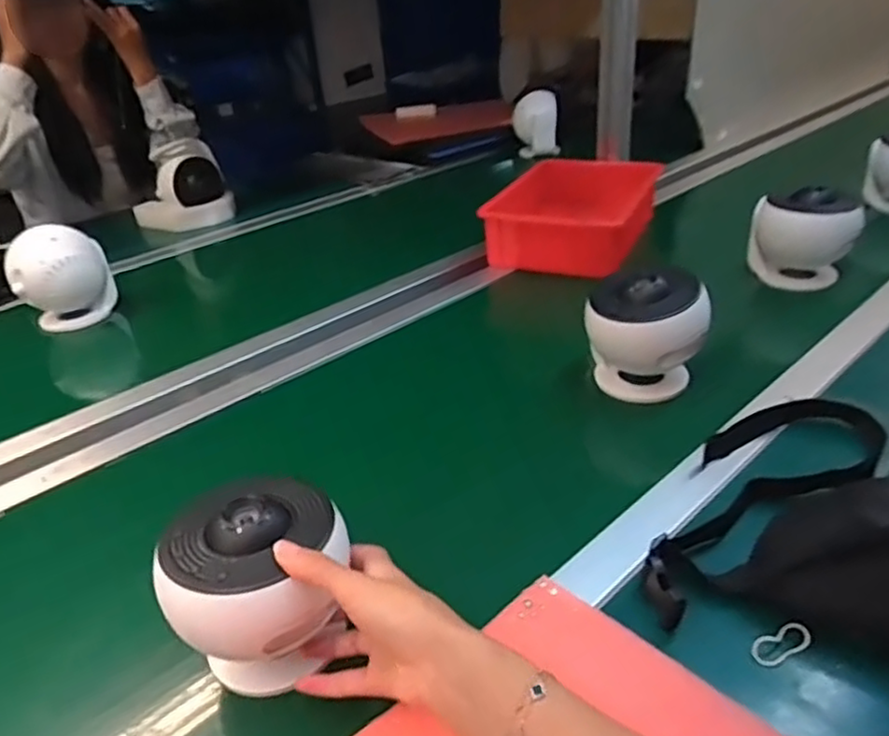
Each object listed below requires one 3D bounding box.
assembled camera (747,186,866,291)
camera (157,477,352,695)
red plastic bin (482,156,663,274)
[{"bbox_3d":[0.471,-0.168,0.886,0.123,0.118,0.121,14,33,22],"label":"assembled camera"},{"bbox_3d":[-0.115,0.141,0.425,0.104,0.109,0.083,-7,31,-3],"label":"camera"},{"bbox_3d":[0.200,-0.239,1.072,0.216,0.106,0.318,14,33,22],"label":"red plastic bin"}]

